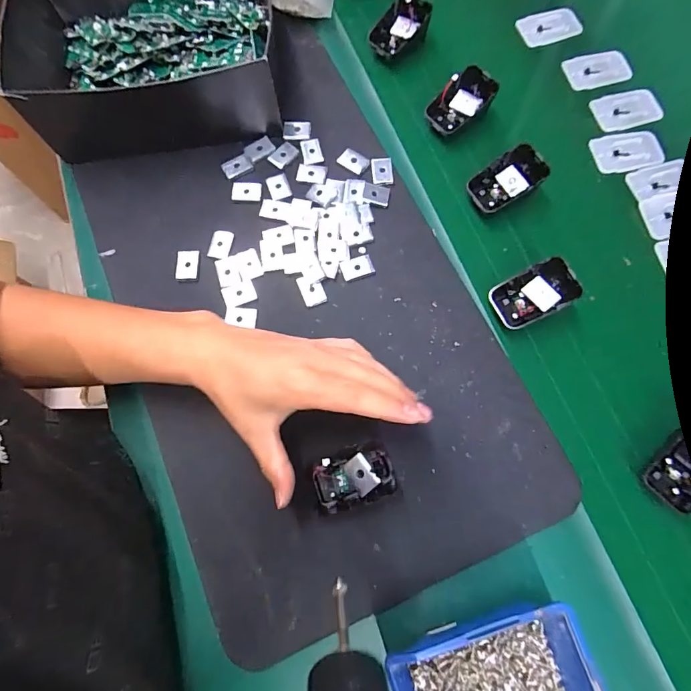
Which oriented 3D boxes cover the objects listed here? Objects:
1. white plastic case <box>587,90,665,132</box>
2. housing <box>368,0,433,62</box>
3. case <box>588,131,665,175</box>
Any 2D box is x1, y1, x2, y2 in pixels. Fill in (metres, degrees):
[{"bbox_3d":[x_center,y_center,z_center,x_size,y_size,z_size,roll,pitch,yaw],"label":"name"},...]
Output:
[{"bbox_3d":[0.305,-0.253,0.452,0.074,0.006,0.044,-15,75,-1],"label":"white plastic case"},{"bbox_3d":[0.063,-0.354,0.471,0.069,0.015,0.047,-35,100,28],"label":"housing"},{"bbox_3d":[0.292,-0.202,0.435,0.068,0.006,0.045,-11,75,0],"label":"case"}]

